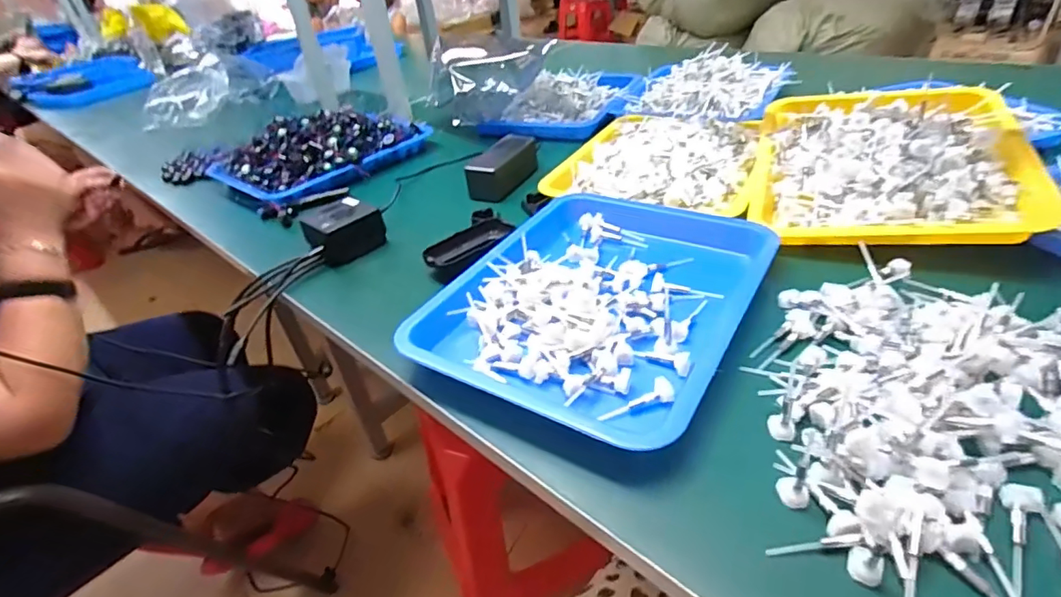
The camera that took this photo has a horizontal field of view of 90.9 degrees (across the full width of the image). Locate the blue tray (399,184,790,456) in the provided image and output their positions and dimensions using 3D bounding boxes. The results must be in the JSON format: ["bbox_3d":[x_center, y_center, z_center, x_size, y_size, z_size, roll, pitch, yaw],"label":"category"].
[{"bbox_3d":[0.073,-0.011,0.510,0.262,0.035,0.332,17,42,30],"label":"blue tray"}]

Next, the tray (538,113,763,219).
[{"bbox_3d":[0.180,-0.201,0.724,0.254,0.042,0.249,11,40,24],"label":"tray"}]

